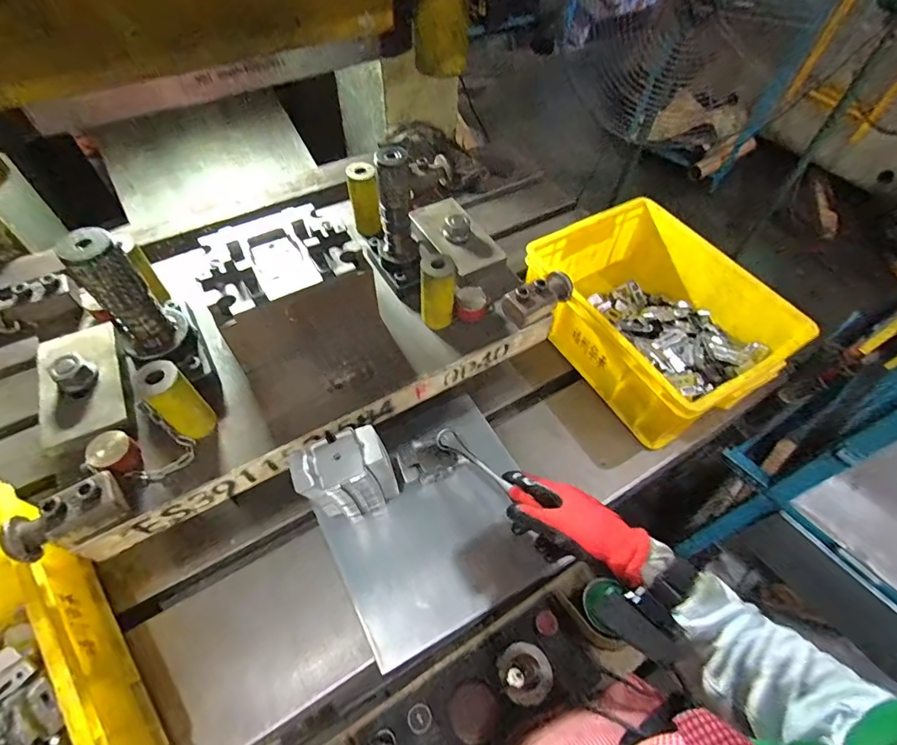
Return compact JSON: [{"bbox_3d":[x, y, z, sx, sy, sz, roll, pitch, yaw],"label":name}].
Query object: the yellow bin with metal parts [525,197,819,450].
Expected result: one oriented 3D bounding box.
[{"bbox_3d":[0.316,-0.087,0.704,0.271,0.133,0.346,-27,60,-18],"label":"yellow bin with metal parts"}]

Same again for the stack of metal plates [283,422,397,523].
[{"bbox_3d":[-0.110,0.127,0.517,0.096,0.169,0.054,-24,59,-16],"label":"stack of metal plates"}]

